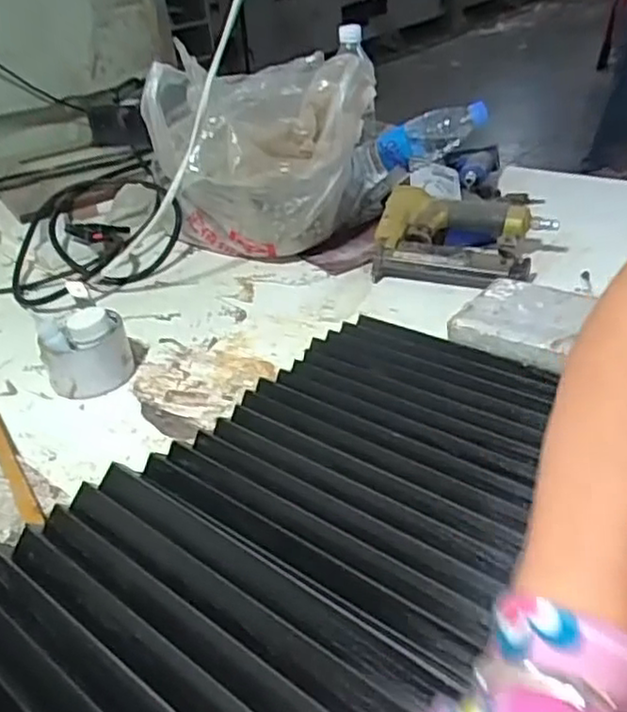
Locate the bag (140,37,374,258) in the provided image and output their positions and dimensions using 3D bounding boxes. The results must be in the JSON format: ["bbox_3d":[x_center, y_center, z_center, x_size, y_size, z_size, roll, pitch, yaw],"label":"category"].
[{"bbox_3d":[-0.071,-0.251,0.901,0.249,0.227,0.224,-14,34,-12],"label":"bag"}]

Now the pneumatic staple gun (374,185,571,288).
[{"bbox_3d":[0.177,-0.135,0.826,0.204,0.072,0.130,4,35,16],"label":"pneumatic staple gun"}]

